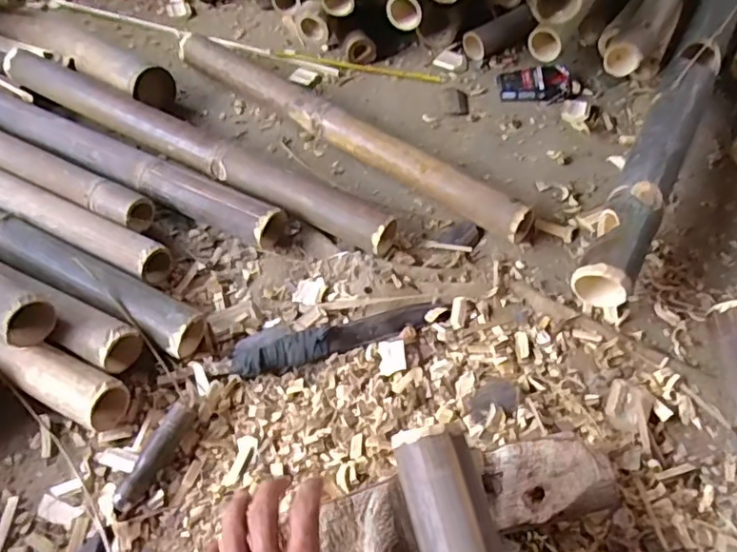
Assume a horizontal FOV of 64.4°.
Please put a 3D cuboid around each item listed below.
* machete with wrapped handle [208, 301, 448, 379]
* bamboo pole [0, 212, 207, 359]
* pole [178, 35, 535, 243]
[{"bbox_3d":[-0.039,0.070,0.658,0.257,0.022,0.037,-14,54,-10],"label":"machete with wrapped handle"},{"bbox_3d":[-0.483,-0.052,0.732,0.649,0.057,0.059,22,56,17],"label":"bamboo pole"},{"bbox_3d":[-0.049,-0.215,0.848,0.625,0.055,0.040,32,60,23],"label":"pole"}]

